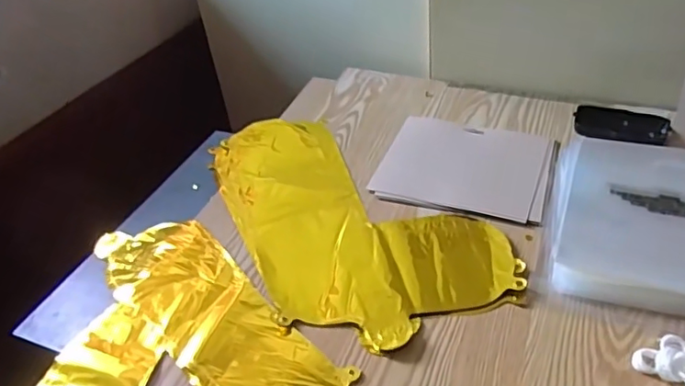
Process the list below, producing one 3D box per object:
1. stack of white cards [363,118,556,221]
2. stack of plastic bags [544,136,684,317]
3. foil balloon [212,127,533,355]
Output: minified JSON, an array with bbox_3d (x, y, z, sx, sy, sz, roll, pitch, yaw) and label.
[{"bbox_3d":[0.153,-0.033,0.726,0.201,0.008,0.168,11,42,21],"label":"stack of white cards"},{"bbox_3d":[0.335,0.026,0.605,0.218,0.031,0.230,9,42,19],"label":"stack of plastic bags"},{"bbox_3d":[-0.002,0.013,0.690,0.234,0.010,0.402,-20,41,-15],"label":"foil balloon"}]

